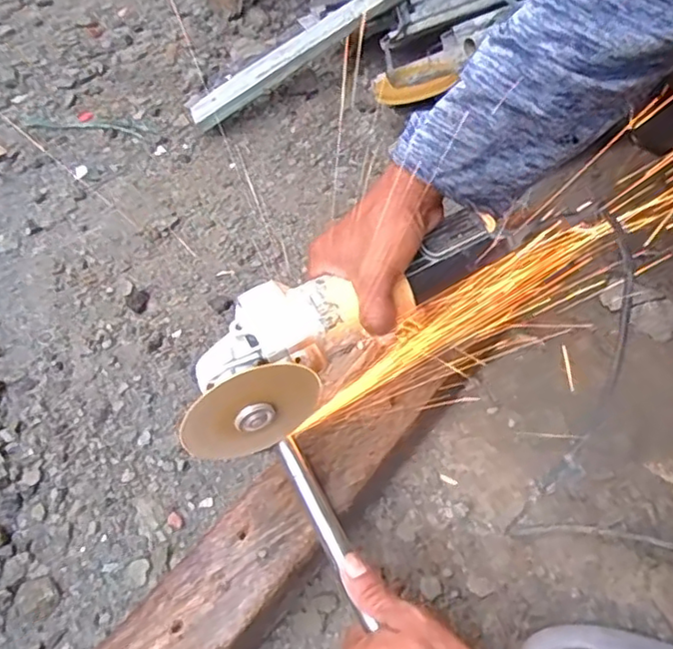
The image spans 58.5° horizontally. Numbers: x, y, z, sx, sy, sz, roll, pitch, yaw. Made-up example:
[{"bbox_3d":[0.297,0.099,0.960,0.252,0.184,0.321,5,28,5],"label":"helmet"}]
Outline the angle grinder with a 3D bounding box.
[{"bbox_3d":[-0.005,-0.007,0.462,0.269,0.084,0.081,-34,57,-9],"label":"angle grinder"}]

